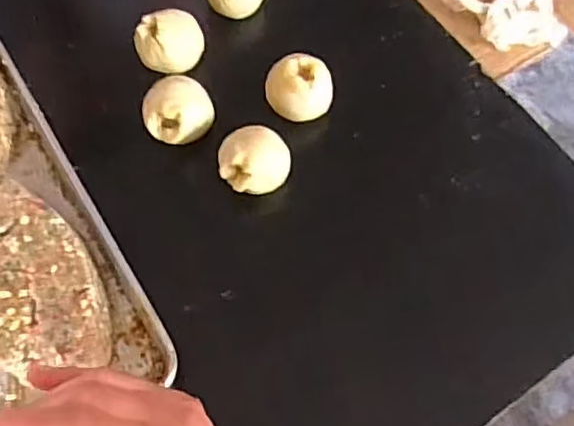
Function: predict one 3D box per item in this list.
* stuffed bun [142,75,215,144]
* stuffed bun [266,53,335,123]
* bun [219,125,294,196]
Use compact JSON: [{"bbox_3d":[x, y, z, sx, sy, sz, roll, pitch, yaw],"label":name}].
[{"bbox_3d":[-0.127,-0.112,0.695,0.079,0.064,0.071,13,65,3],"label":"stuffed bun"},{"bbox_3d":[0.014,-0.141,0.712,0.073,0.066,0.068,-6,66,-6],"label":"stuffed bun"},{"bbox_3d":[-0.037,-0.055,0.667,0.080,0.054,0.067,4,65,-2],"label":"bun"}]

